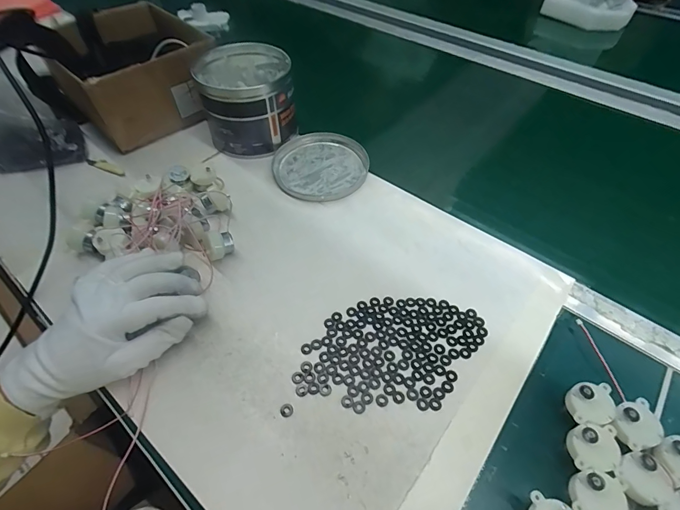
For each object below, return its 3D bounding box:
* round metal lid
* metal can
[{"bbox_3d":[-0.027,-0.128,0.508,0.127,0.016,0.134,0,51,0],"label":"round metal lid"},{"bbox_3d":[-0.131,-0.223,0.523,0.125,0.108,0.129,-9,52,-7],"label":"metal can"}]

